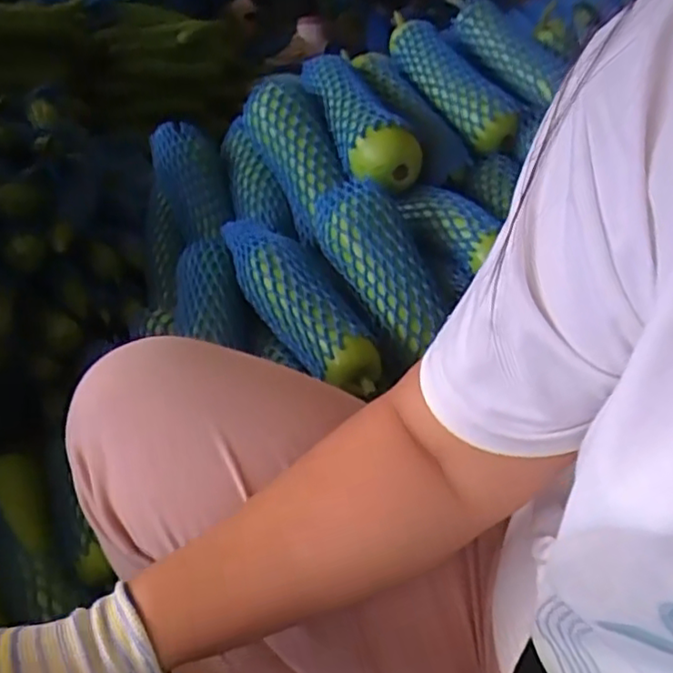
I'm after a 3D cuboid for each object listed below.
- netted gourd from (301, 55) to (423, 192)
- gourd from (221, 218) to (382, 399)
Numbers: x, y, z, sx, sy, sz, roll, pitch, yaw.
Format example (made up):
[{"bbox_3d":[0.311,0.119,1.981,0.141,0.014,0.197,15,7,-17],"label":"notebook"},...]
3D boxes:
[{"bbox_3d":[0.026,-0.261,0.770,0.082,0.075,0.233,-10,42,-18],"label":"netted gourd"},{"bbox_3d":[-0.042,-0.041,0.654,0.072,0.061,0.254,-19,45,-27],"label":"gourd"}]

